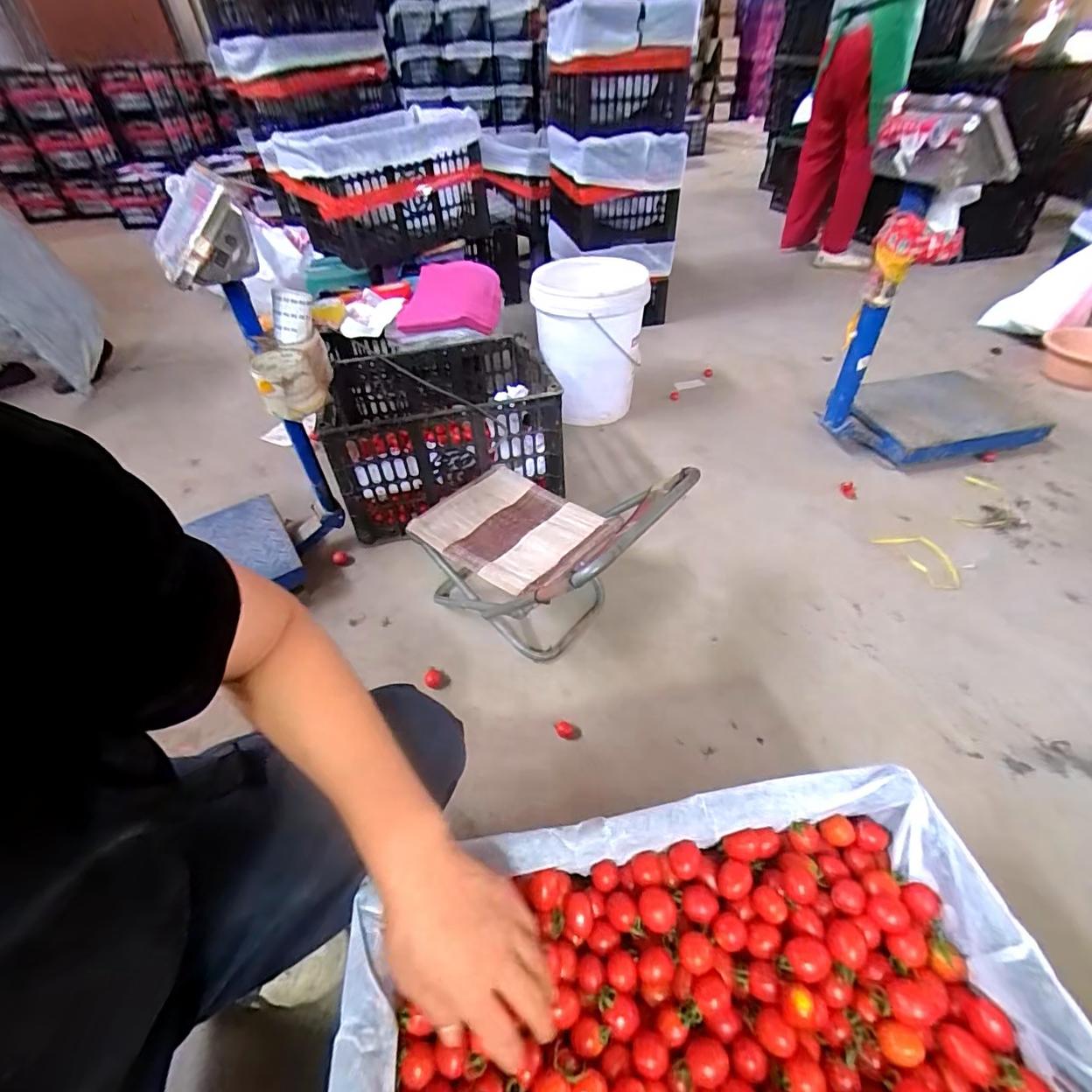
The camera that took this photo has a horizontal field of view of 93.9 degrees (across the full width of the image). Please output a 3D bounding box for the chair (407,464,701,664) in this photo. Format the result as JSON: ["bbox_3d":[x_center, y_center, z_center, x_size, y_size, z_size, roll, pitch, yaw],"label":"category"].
[{"bbox_3d":[-0.013,-0.004,0.854,0.413,0.313,0.279,28,53,30],"label":"chair"}]

